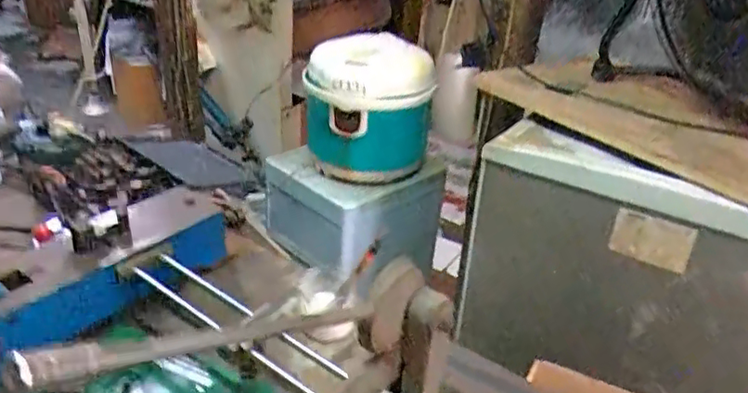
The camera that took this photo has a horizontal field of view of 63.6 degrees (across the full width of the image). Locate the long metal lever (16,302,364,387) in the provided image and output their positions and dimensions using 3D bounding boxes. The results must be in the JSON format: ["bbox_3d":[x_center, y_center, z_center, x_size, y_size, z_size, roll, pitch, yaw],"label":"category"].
[{"bbox_3d":[-0.103,0.112,0.491,0.020,0.026,0.362,25,9,30],"label":"long metal lever"}]

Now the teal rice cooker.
[{"bbox_3d":[-0.008,-0.185,1.231,0.250,0.275,0.300,5,29,-1],"label":"teal rice cooker"}]

